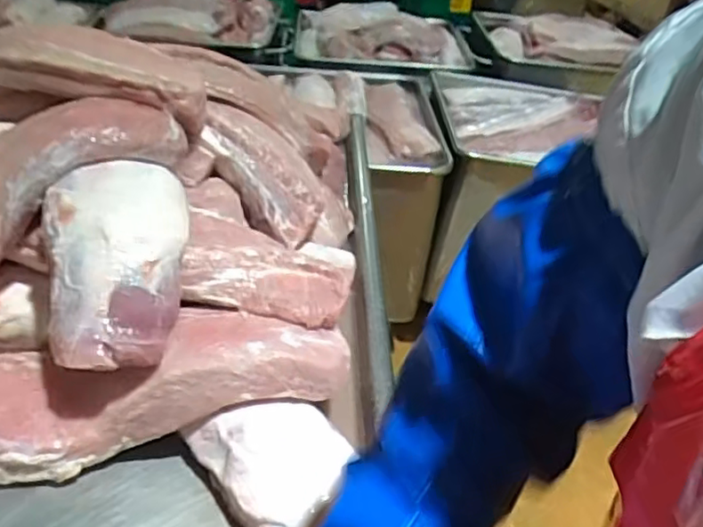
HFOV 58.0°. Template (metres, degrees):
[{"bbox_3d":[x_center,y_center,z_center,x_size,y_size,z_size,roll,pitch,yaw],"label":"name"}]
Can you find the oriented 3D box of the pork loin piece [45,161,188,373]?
[{"bbox_3d":[-0.227,-0.006,0.622,0.135,0.065,0.218,-5,71,-18],"label":"pork loin piece"}]

